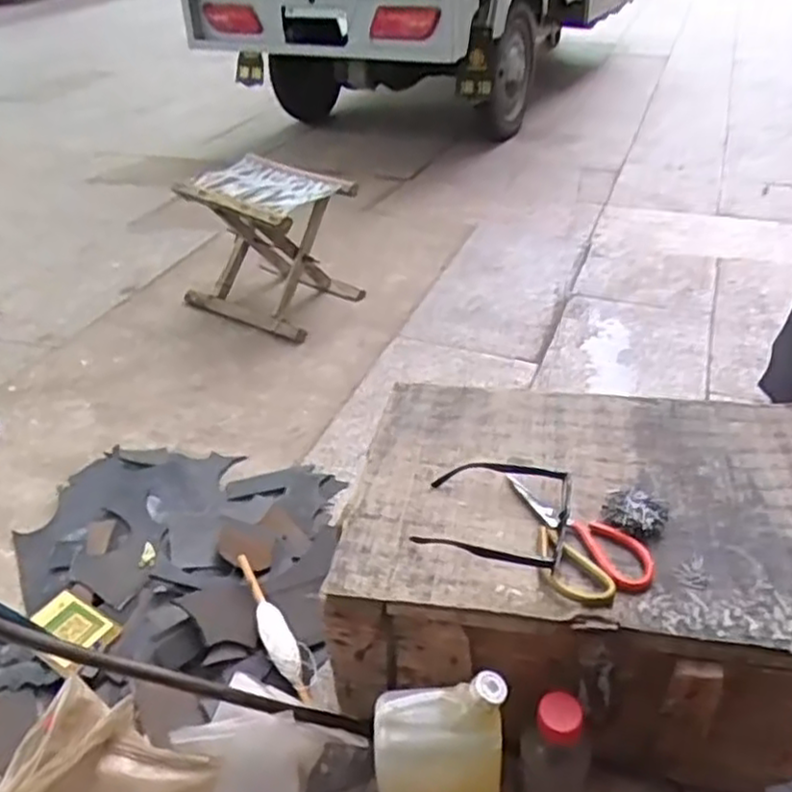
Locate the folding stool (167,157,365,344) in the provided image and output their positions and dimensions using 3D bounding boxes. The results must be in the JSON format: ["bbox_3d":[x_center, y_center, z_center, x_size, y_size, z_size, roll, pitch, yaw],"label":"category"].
[{"bbox_3d":[-0.254,-0.297,1.447,0.306,0.268,0.211,20,42,26],"label":"folding stool"}]

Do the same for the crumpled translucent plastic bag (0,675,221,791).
[{"bbox_3d":[-0.262,0.369,0.673,0.150,0.125,0.128,13,39,19],"label":"crumpled translucent plastic bag"}]

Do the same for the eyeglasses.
[{"bbox_3d":[0.100,0.110,0.733,0.142,0.034,0.155,9,38,14],"label":"eyeglasses"}]

